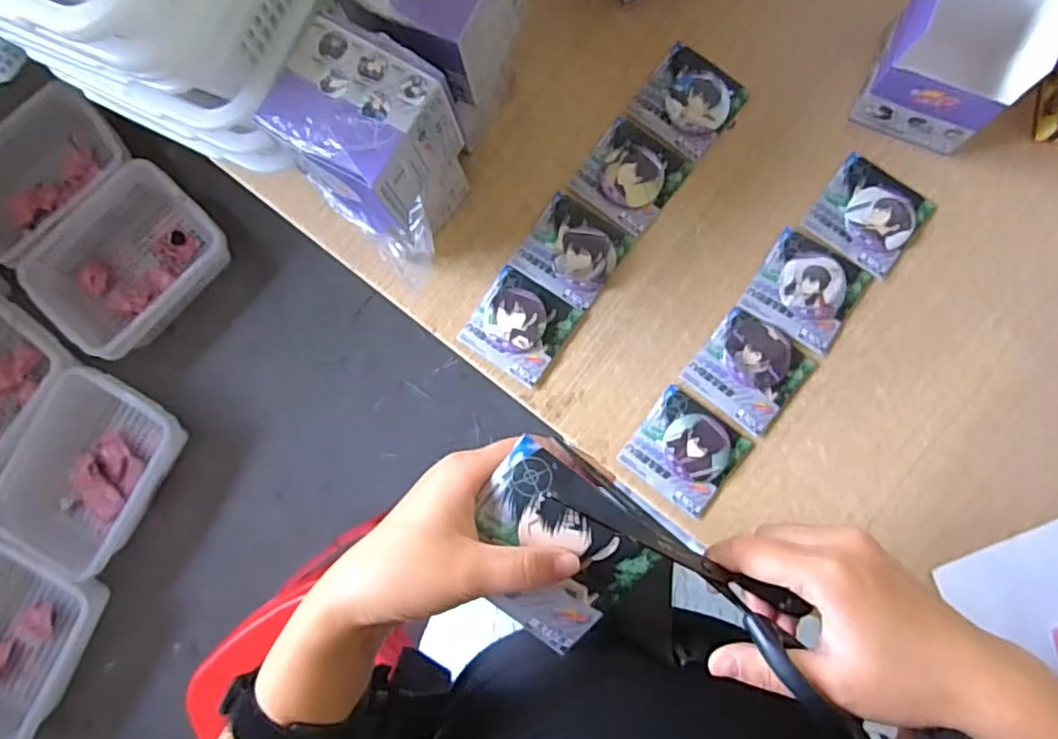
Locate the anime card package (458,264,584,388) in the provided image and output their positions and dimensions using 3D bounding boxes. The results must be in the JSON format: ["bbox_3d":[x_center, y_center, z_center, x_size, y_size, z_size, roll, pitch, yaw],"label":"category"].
[{"bbox_3d":[-0.008,-0.041,0.581,0.085,0.017,0.083,31,87,8],"label":"anime card package"}]

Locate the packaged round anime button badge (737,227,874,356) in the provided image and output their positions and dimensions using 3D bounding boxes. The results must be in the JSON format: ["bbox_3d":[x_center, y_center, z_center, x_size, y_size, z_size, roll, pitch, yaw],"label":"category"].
[{"bbox_3d":[0.239,-0.069,0.561,0.085,0.015,0.084,31,87,8],"label":"packaged round anime button badge"}]

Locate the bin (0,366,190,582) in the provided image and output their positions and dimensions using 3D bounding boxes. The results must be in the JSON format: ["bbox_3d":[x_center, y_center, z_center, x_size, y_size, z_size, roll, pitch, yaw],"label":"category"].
[{"bbox_3d":[-0.875,0.213,1.280,0.264,0.101,0.390,25,86,8],"label":"bin"}]

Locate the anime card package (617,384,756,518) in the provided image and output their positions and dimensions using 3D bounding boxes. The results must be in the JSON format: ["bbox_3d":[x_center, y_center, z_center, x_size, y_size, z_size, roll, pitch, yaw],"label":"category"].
[{"bbox_3d":[0.135,0.069,0.557,0.086,0.015,0.083,35,87,9],"label":"anime card package"}]

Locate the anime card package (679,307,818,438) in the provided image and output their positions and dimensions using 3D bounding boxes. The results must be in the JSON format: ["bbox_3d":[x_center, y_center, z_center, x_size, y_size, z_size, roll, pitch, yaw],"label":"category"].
[{"bbox_3d":[0.189,0.000,0.557,0.085,0.018,0.084,37,87,9],"label":"anime card package"}]

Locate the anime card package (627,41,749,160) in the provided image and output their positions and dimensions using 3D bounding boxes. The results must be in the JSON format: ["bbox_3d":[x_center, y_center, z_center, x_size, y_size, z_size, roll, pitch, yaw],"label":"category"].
[{"bbox_3d":[0.146,-0.244,0.590,0.083,0.015,0.087,36,87,9],"label":"anime card package"}]

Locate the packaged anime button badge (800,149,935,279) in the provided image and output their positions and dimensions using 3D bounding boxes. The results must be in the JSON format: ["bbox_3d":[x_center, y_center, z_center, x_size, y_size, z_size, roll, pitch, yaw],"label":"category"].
[{"bbox_3d":[0.297,-0.136,0.566,0.084,0.010,0.087,35,87,9],"label":"packaged anime button badge"}]

